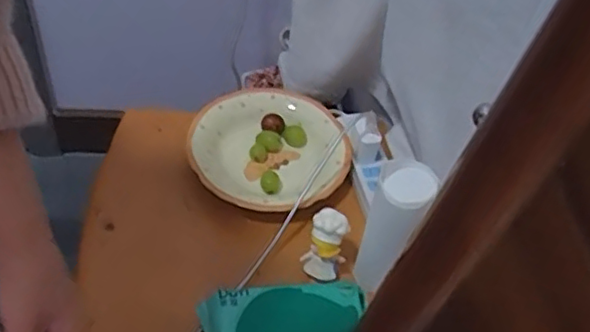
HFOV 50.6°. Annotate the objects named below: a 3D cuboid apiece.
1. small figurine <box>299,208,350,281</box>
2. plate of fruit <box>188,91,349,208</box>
[{"bbox_3d":[0.034,0.086,0.692,0.045,0.073,0.048,17,50,9],"label":"small figurine"},{"bbox_3d":[-0.032,-0.019,0.813,0.202,0.037,0.187,4,49,-5],"label":"plate of fruit"}]

